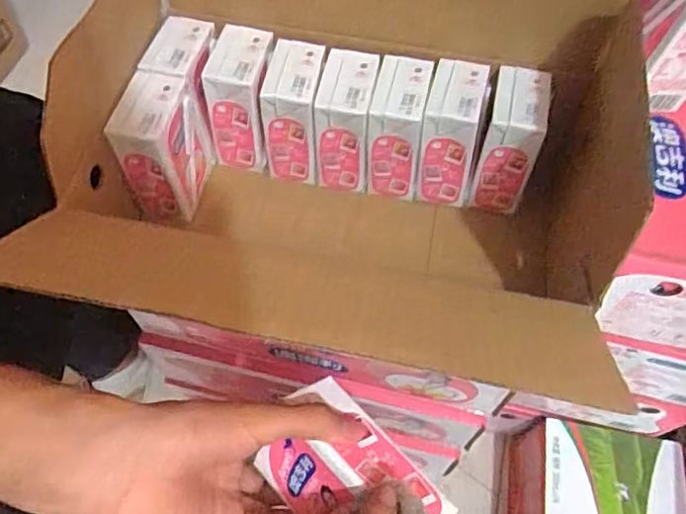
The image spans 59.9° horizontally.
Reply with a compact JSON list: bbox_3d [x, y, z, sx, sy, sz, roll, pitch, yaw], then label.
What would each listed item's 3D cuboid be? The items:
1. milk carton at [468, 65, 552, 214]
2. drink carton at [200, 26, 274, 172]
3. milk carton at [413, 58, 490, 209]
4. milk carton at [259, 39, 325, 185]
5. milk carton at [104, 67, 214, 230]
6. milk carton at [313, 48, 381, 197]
[{"bbox_3d":[0.137,-0.096,0.493,0.043,0.105,0.066,15,61,6],"label":"milk carton"},{"bbox_3d":[-0.086,-0.135,0.515,0.044,0.101,0.069,12,61,5],"label":"drink carton"},{"bbox_3d":[0.090,-0.101,0.502,0.047,0.105,0.063,14,61,6],"label":"milk carton"},{"bbox_3d":[-0.044,-0.123,0.513,0.046,0.101,0.065,9,61,3],"label":"milk carton"},{"bbox_3d":[-0.147,-0.086,0.484,0.049,0.104,0.074,10,61,4],"label":"milk carton"},{"bbox_3d":[0.001,-0.114,0.511,0.044,0.101,0.063,9,61,3],"label":"milk carton"}]

